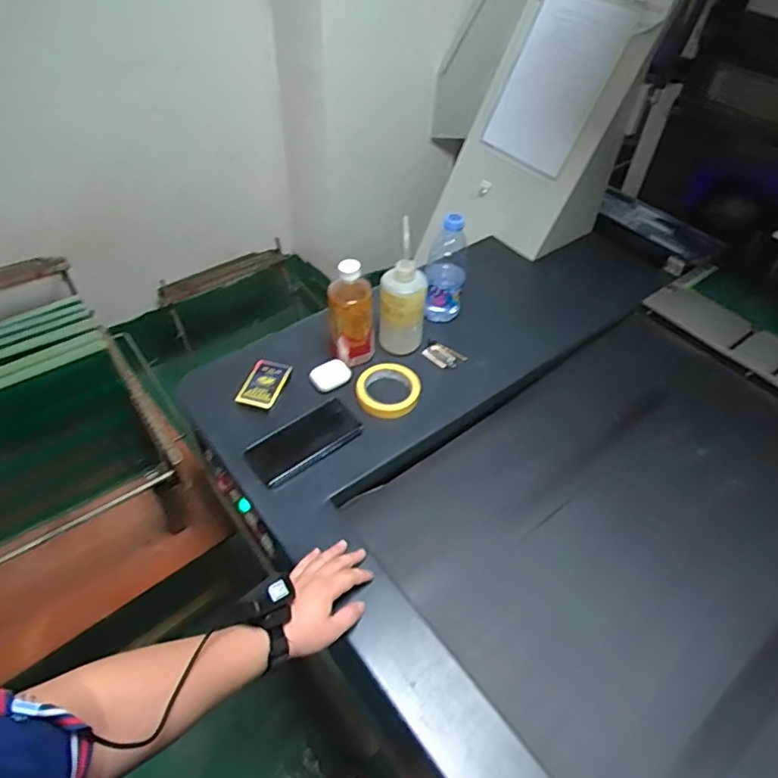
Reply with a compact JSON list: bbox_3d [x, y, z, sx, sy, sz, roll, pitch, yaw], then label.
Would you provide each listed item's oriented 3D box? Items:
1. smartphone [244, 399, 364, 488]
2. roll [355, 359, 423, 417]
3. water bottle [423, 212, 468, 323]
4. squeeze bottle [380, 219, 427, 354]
[{"bbox_3d":[-0.126,0.077,0.840,0.169,0.009,0.080,-30,56,-26],"label":"smartphone"},{"bbox_3d":[-0.006,0.001,0.902,0.105,0.025,0.098,2,48,-2],"label":"roll"},{"bbox_3d":[0.100,-0.210,0.970,0.070,0.186,0.069,9,49,5],"label":"water bottle"},{"bbox_3d":[0.024,-0.152,0.899,0.072,0.202,0.063,5,48,1],"label":"squeeze bottle"}]

